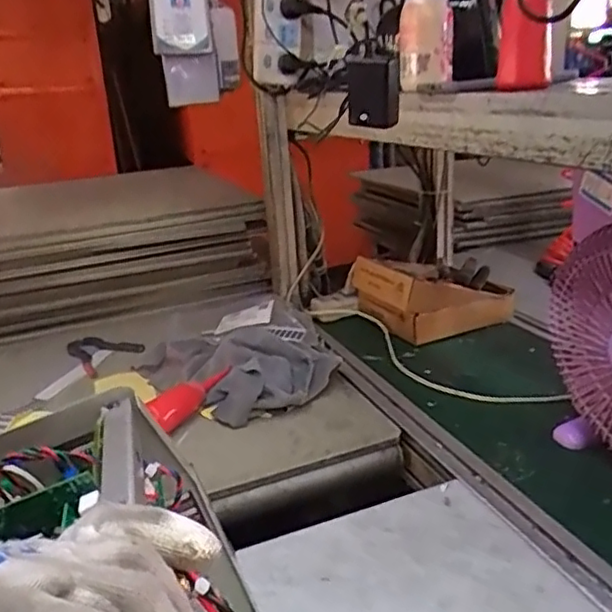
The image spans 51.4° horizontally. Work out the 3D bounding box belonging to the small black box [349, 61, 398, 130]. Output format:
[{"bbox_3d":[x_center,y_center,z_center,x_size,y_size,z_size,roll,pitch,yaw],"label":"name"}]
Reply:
[{"bbox_3d":[0.051,-0.160,0.481,0.038,0.048,0.029,-1,20,9],"label":"small black box"}]

